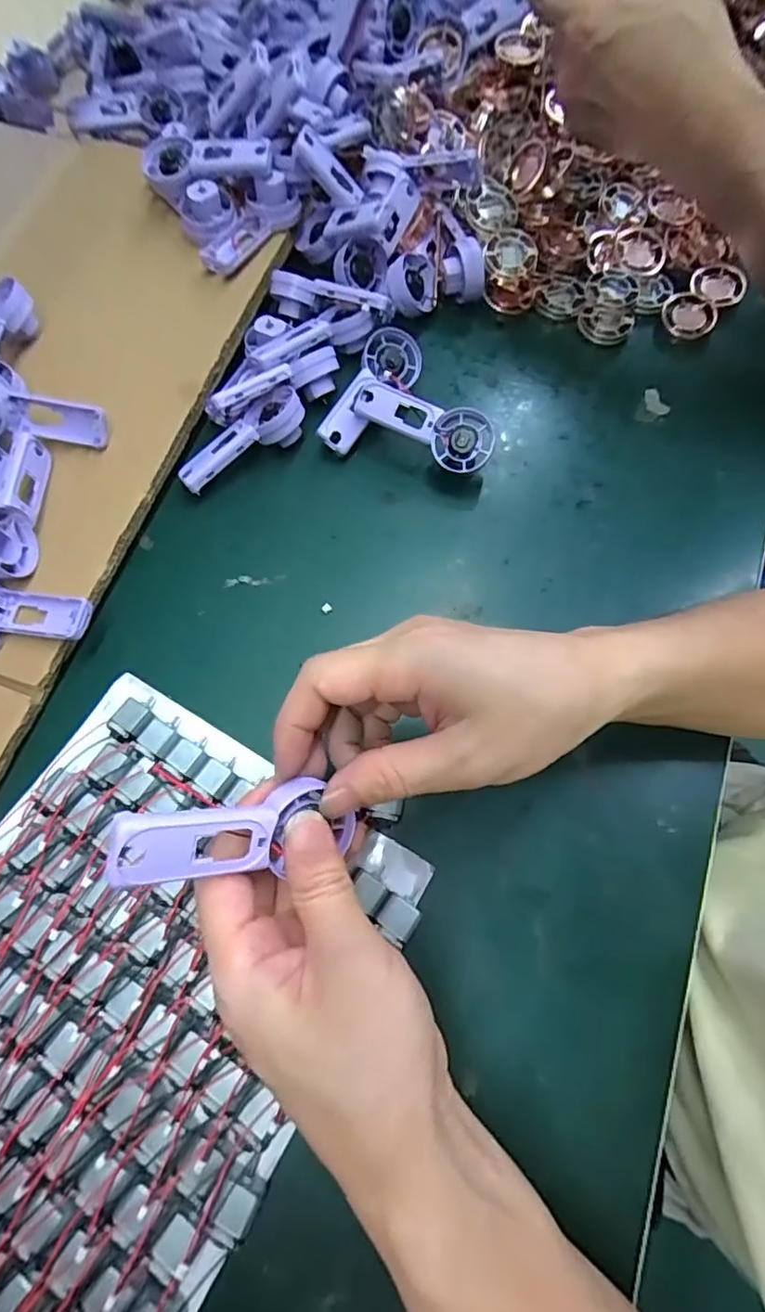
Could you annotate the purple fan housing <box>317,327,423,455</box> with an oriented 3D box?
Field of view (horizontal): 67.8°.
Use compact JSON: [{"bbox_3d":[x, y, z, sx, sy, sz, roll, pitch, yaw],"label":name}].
[{"bbox_3d":[-0.006,-0.178,0.380,0.038,0.025,0.089,26,71,7],"label":"purple fan housing"}]

